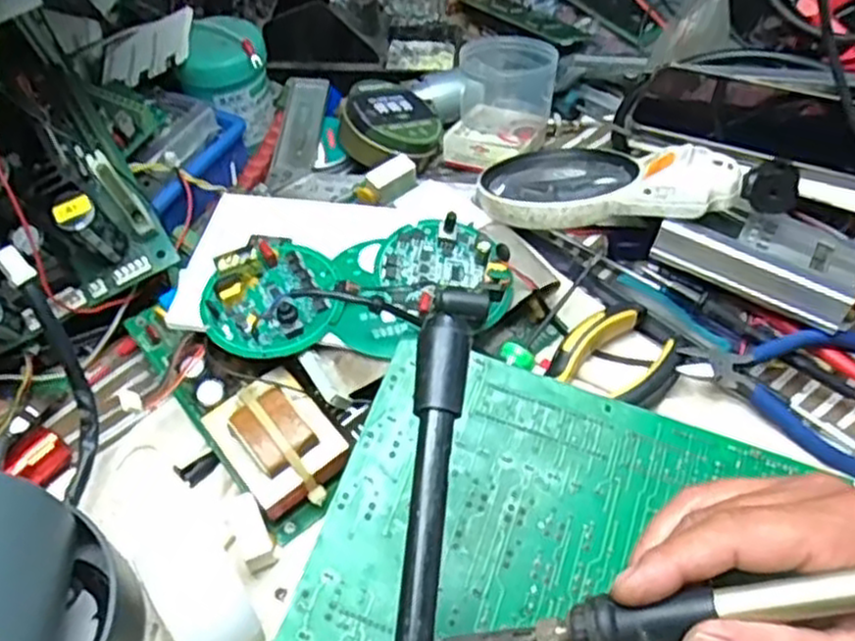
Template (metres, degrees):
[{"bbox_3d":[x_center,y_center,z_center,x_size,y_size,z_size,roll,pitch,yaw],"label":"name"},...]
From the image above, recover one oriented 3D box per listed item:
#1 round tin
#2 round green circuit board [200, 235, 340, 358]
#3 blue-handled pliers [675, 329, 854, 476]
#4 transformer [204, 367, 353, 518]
[{"bbox_3d":[-0.026,-0.130,0.520,0.066,0.033,0.066,-6,57,-34],"label":"round tin"},{"bbox_3d":[-0.076,-0.014,0.387,0.061,0.028,0.073,13,53,11],"label":"round green circuit board"},{"bbox_3d":[0.186,0.030,0.387,0.115,0.026,0.076,12,53,10],"label":"blue-handled pliers"},{"bbox_3d":[-0.070,0.059,0.366,0.048,0.028,0.062,-34,78,-17],"label":"transformer"}]

